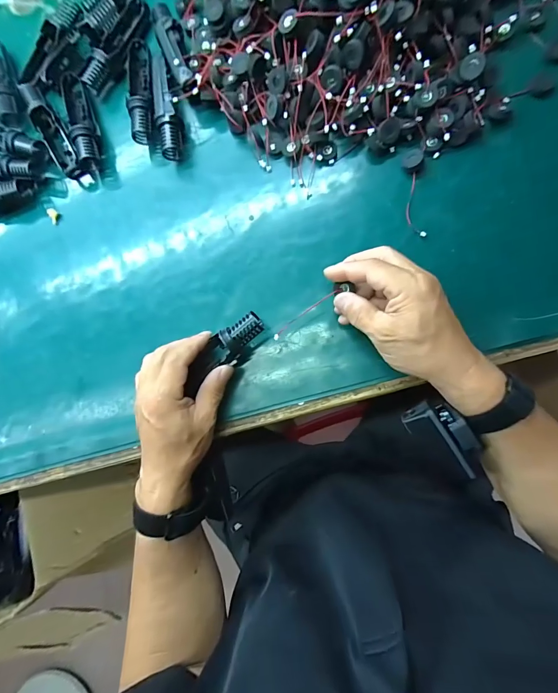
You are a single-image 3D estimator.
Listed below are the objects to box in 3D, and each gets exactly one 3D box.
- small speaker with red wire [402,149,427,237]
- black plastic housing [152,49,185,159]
[{"bbox_3d":[0.139,-0.157,0.351,0.020,0.007,0.090,-3,87,7],"label":"small speaker with red wire"},{"bbox_3d":[-0.125,-0.273,0.386,0.027,0.021,0.119,-10,86,7],"label":"black plastic housing"}]

